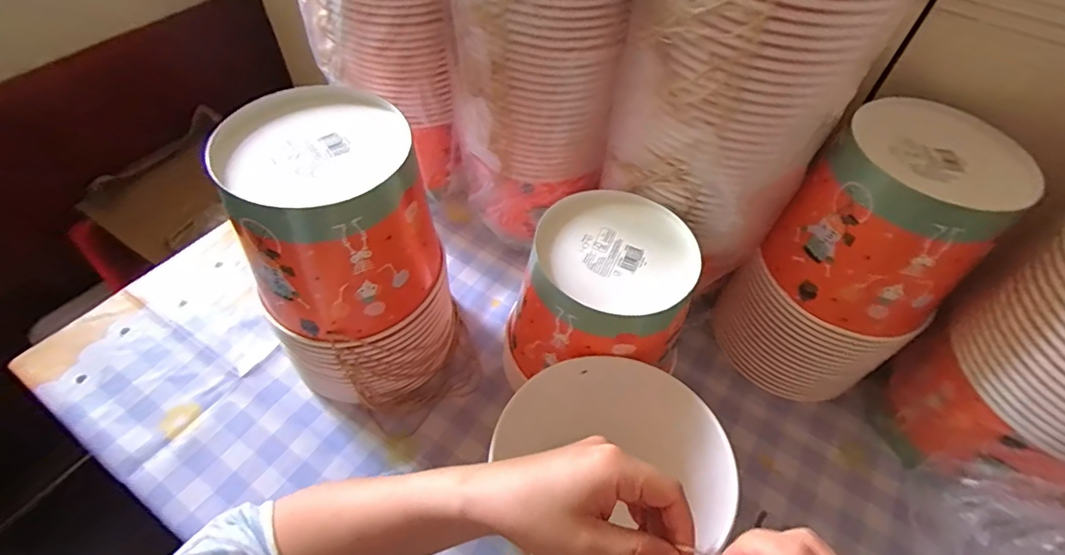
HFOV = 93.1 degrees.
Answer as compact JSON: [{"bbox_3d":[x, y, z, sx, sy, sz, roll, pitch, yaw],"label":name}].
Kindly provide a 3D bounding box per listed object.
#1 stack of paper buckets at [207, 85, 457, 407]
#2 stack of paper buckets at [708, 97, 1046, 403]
[{"bbox_3d":[-0.152,-0.008,0.437,0.146,0.246,0.147,-18,56,-16],"label":"stack of paper buckets"},{"bbox_3d":[0.295,-0.010,0.463,0.150,0.246,0.144,-31,61,-24],"label":"stack of paper buckets"}]

